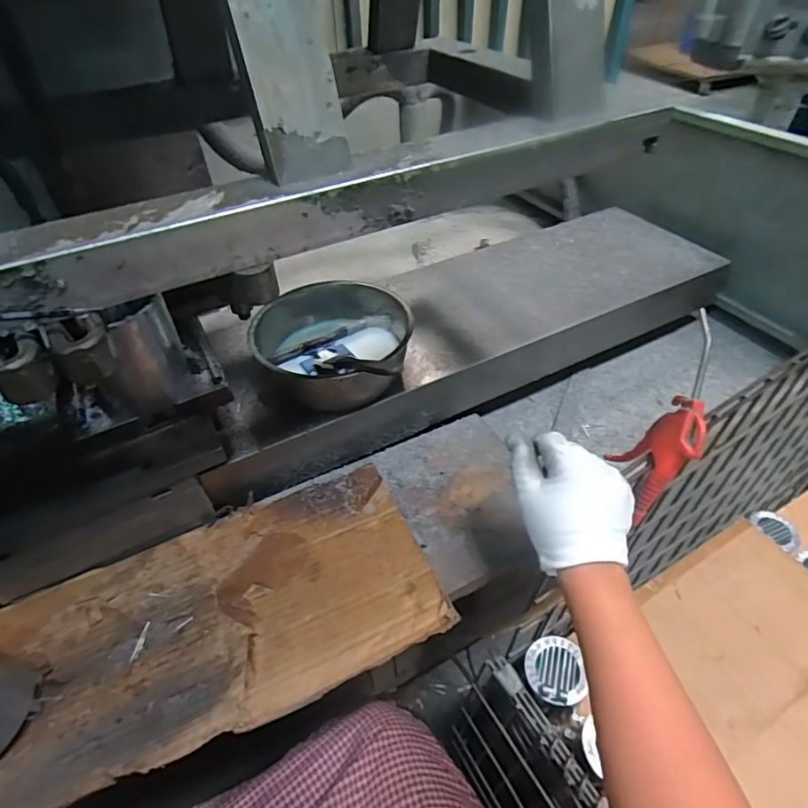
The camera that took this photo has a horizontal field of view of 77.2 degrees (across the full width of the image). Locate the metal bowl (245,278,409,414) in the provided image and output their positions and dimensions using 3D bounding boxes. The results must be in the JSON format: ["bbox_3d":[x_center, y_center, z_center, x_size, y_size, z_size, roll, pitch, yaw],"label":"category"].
[{"bbox_3d":[-0.083,-0.071,0.608,0.167,0.097,0.164,-1,46,1],"label":"metal bowl"}]

